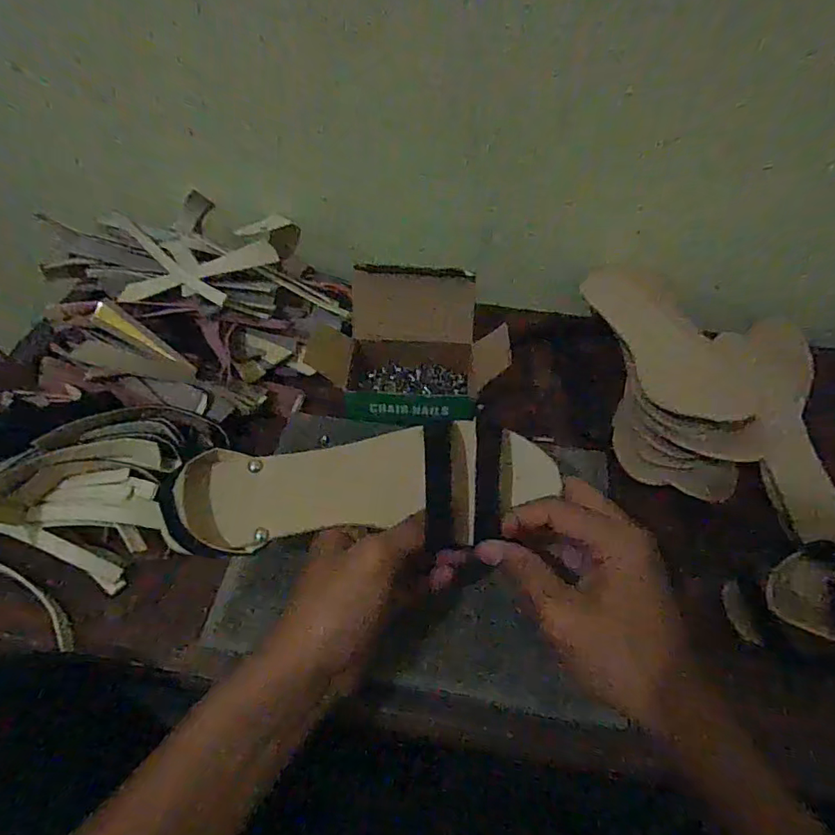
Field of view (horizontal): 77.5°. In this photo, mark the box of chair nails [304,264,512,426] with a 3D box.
[{"bbox_3d":[-0.007,-0.069,0.490,0.172,0.073,0.128,2,53,0],"label":"box of chair nails"}]

